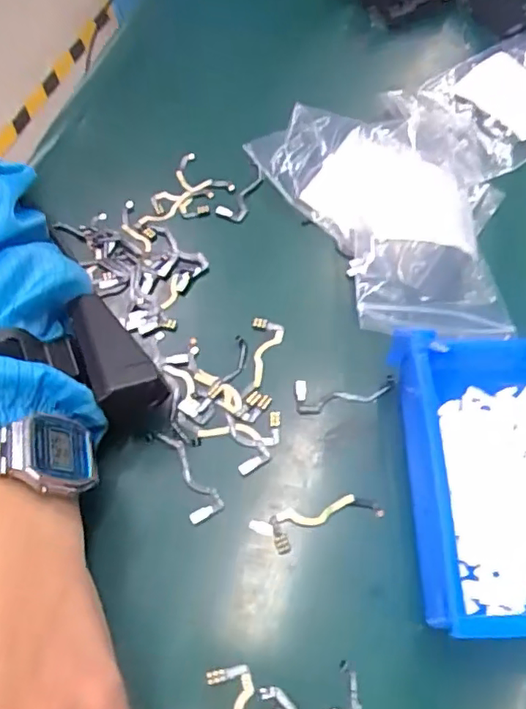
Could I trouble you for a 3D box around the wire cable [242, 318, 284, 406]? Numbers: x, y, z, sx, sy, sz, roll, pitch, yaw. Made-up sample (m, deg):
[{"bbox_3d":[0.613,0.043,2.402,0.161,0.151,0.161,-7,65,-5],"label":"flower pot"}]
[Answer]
[{"bbox_3d":[-0.001,0.003,0.320,0.018,0.004,0.052,9,61,4],"label":"wire cable"}]

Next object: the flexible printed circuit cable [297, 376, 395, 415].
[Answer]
[{"bbox_3d":[0.044,0.021,0.312,0.053,0.007,0.016,-4,62,-4],"label":"flexible printed circuit cable"}]

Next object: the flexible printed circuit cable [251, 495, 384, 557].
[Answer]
[{"bbox_3d":[0.026,0.079,0.280,0.062,0.005,0.018,-14,63,-9],"label":"flexible printed circuit cable"}]

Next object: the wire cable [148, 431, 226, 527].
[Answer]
[{"bbox_3d":[-0.040,0.058,0.291,0.018,0.004,0.053,-31,67,-17],"label":"wire cable"}]

